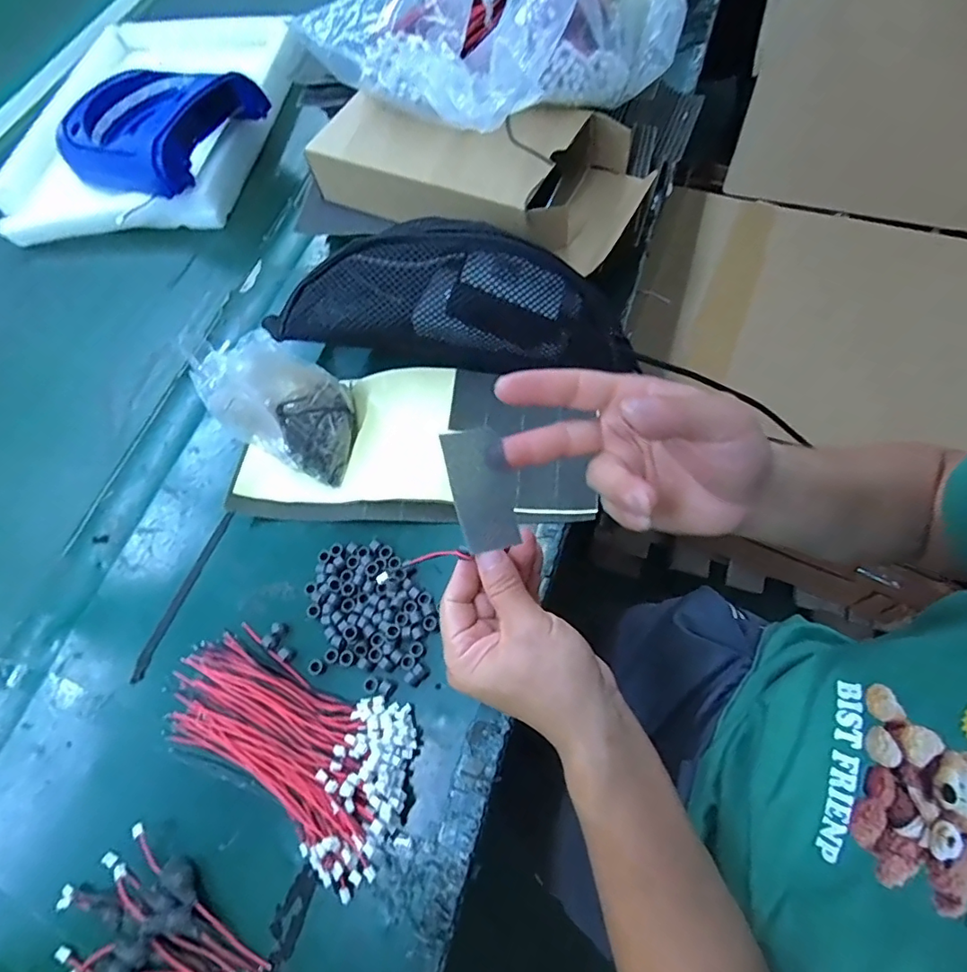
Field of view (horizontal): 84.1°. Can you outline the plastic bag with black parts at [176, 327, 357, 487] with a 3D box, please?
[{"bbox_3d":[-0.160,-0.063,0.427,0.090,0.107,0.078,13,67,14],"label":"plastic bag with black parts"}]

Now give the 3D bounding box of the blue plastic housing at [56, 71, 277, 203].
[{"bbox_3d":[-0.378,-0.419,0.613,0.207,0.073,0.161,23,71,16],"label":"blue plastic housing"}]

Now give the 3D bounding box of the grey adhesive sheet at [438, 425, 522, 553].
[{"bbox_3d":[0.001,0.001,0.261,0.031,0.004,0.057,-13,85,-12],"label":"grey adhesive sheet"}]

